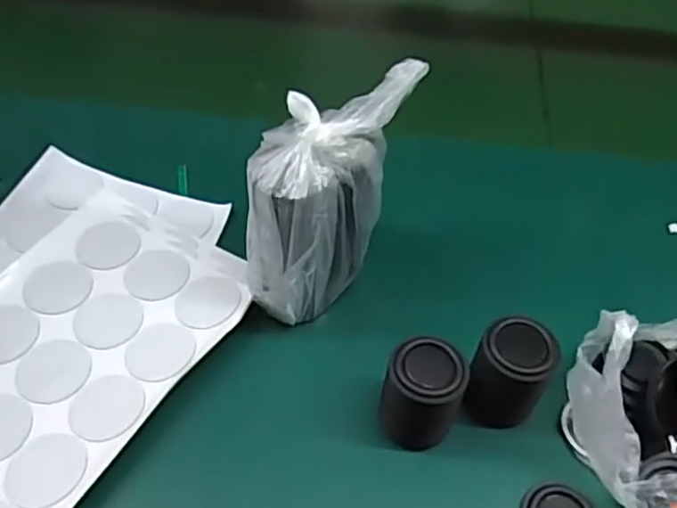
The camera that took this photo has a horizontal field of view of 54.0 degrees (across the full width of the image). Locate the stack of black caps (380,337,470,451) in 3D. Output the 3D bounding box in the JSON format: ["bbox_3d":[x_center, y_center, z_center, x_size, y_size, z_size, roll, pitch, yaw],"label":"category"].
[{"bbox_3d":[0.043,0.075,0.348,0.040,0.064,0.036,16,51,10],"label":"stack of black caps"}]

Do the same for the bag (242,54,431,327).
[{"bbox_3d":[-0.006,-0.031,0.376,0.056,0.122,0.112,24,53,16],"label":"bag"}]

